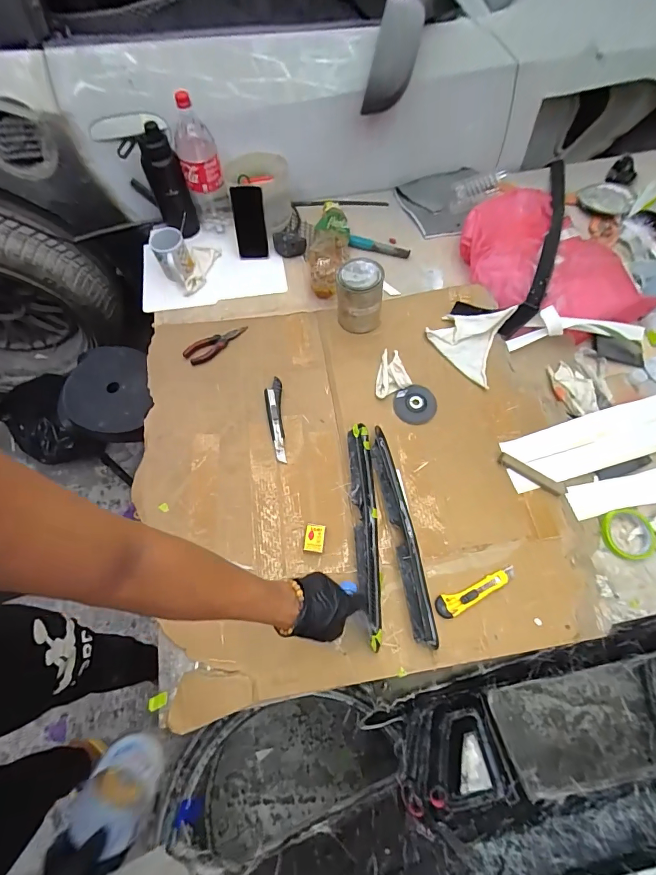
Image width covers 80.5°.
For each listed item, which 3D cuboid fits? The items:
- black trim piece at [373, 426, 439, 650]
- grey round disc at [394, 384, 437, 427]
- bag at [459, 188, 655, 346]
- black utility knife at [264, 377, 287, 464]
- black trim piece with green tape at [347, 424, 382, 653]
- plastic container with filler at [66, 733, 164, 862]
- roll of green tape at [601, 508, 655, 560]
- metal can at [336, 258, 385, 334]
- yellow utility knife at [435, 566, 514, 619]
[{"bbox_3d":[0.139,0.168,0.735,0.052,0.033,0.414,-9,66,-4],"label":"black trim piece"},{"bbox_3d":[0.192,-0.070,0.853,0.091,0.010,0.086,0,81,3],"label":"grey round disc"},{"bbox_3d":[0.556,-0.466,0.990,0.389,0.062,0.485,-11,66,-5],"label":"bag"},{"bbox_3d":[-0.115,-0.045,0.834,0.037,0.029,0.198,-5,66,-2],"label":"black utility knife"},{"bbox_3d":[0.073,0.163,0.735,0.046,0.054,0.406,-2,67,-1],"label":"black trim piece with green tape"},{"bbox_3d":[-0.257,0.437,0.484,0.080,0.071,0.093,31,70,13],"label":"plastic container with filler"},{"bbox_3d":[0.585,0.188,0.755,0.095,0.016,0.095,0,66,0],"label":"roll of green tape"},{"bbox_3d":[0.070,-0.325,0.898,0.102,0.132,0.110,-1,66,-1],"label":"metal can"},{"bbox_3d":[0.269,0.277,0.704,0.161,0.009,0.037,-23,68,-10],"label":"yellow utility knife"}]

